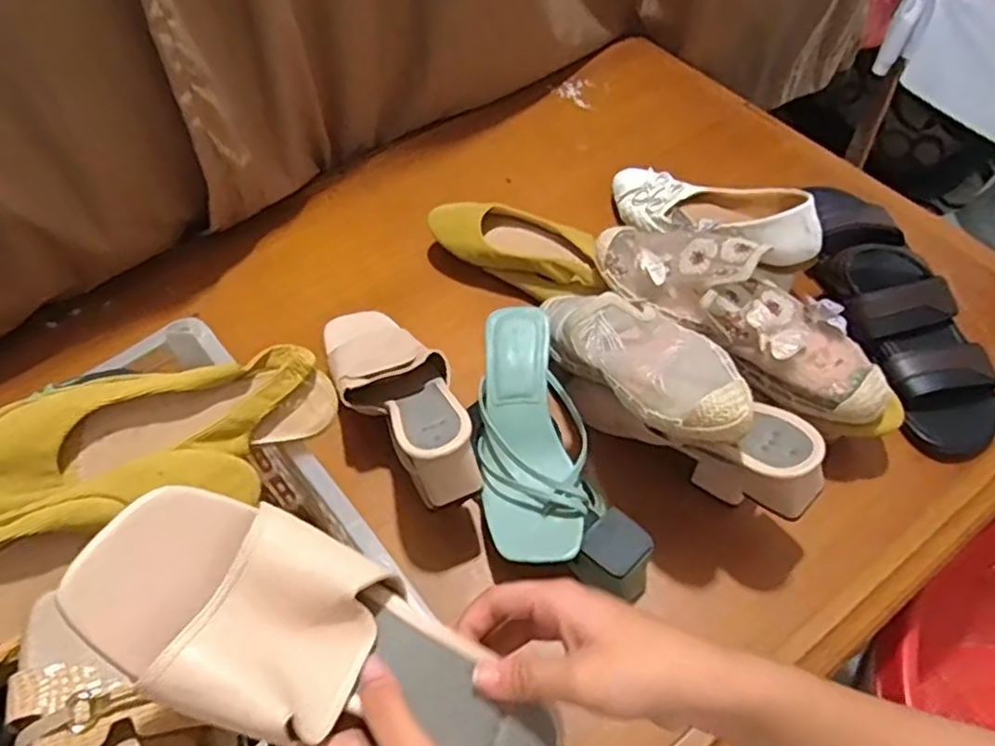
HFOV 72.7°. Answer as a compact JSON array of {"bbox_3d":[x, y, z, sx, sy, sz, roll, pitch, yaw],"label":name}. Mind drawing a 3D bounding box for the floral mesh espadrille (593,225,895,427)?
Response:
[{"bbox_3d":[0.217,-0.060,0.609,0.294,0.080,0.073,36,63,23],"label":"floral mesh espadrille"}]

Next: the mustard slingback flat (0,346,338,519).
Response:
[{"bbox_3d":[-0.254,0.039,0.446,0.279,0.078,0.083,-24,58,-15],"label":"mustard slingback flat"}]

